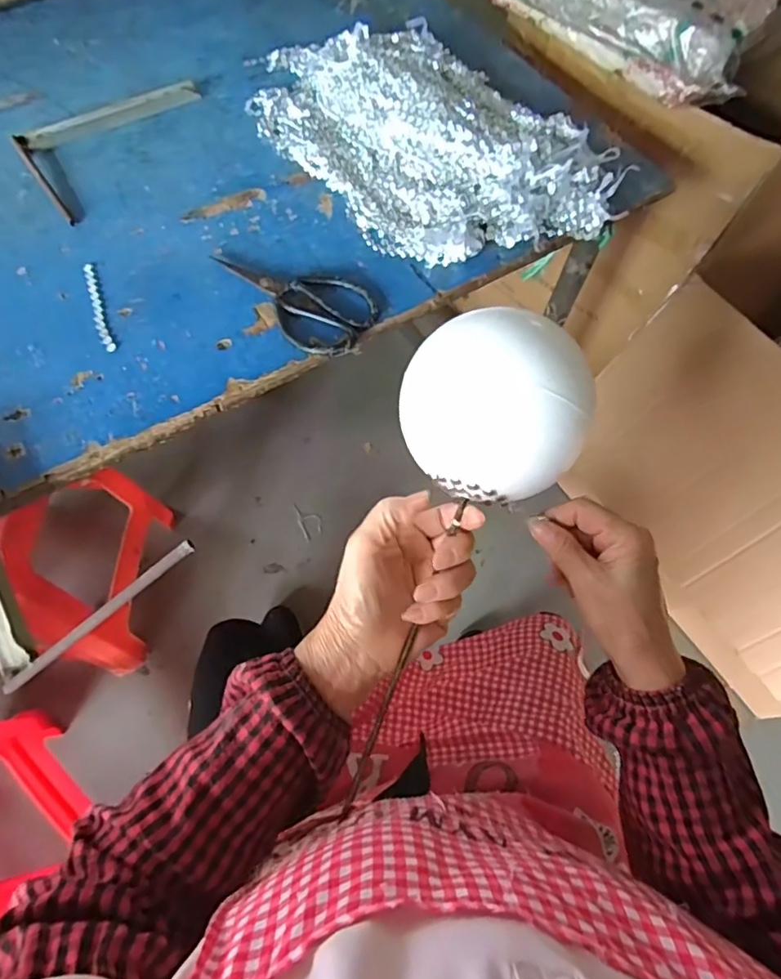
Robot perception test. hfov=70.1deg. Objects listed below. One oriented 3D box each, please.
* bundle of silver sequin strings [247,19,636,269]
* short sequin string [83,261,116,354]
[{"bbox_3d":[0.031,-0.436,0.658,0.291,0.056,0.481,-32,69,-16],"label":"bundle of silver sequin strings"},{"bbox_3d":[-0.289,-0.181,0.550,0.013,0.004,0.123,-21,67,-12],"label":"short sequin string"}]

